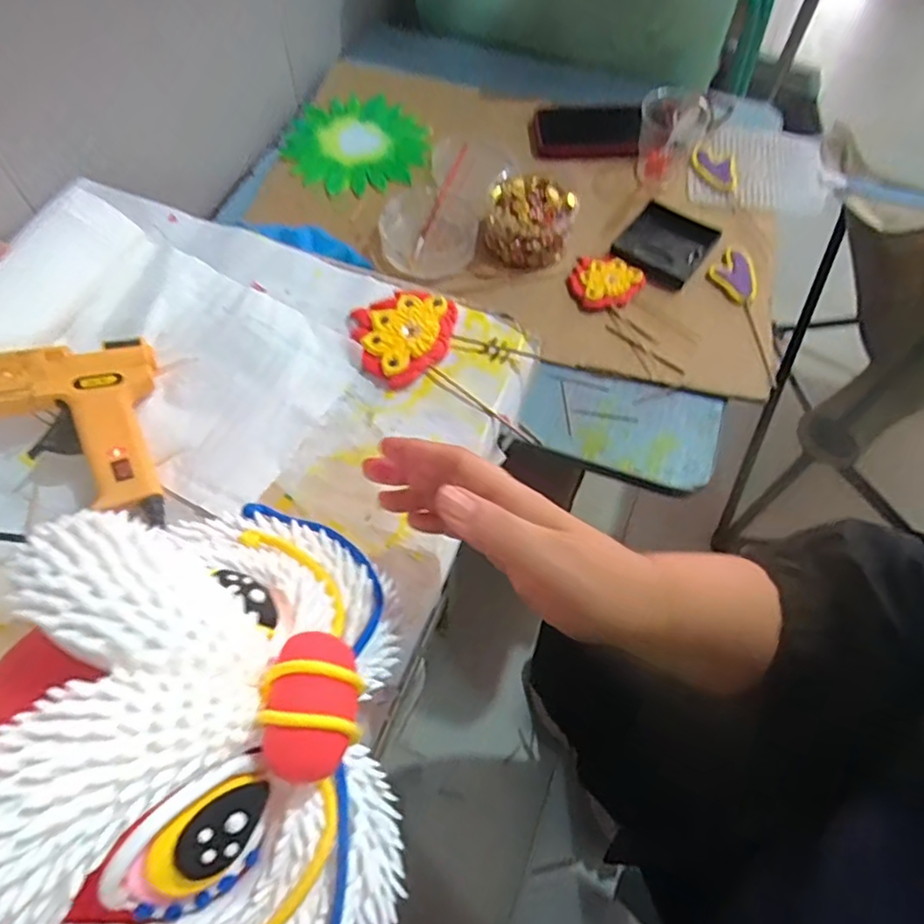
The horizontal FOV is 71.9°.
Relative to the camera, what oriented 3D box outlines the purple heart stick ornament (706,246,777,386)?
[{"bbox_3d":[0.293,-0.162,0.668,0.049,0.010,0.167,2,62,-1],"label":"purple heart stick ornament"}]

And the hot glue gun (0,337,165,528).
[{"bbox_3d":[-0.267,-0.017,0.397,0.140,0.037,0.124,-11,63,-7],"label":"hot glue gun"}]

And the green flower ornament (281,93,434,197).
[{"bbox_3d":[-0.129,-0.391,0.777,0.169,0.021,0.156,1,62,-1],"label":"green flower ornament"}]

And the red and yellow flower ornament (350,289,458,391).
[{"bbox_3d":[-0.044,-0.096,0.458,0.072,0.015,0.075,1,62,-1],"label":"red and yellow flower ornament"}]

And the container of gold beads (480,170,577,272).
[{"bbox_3d":[0.074,-0.265,0.691,0.090,0.055,0.088,1,62,-1],"label":"container of gold beads"}]

